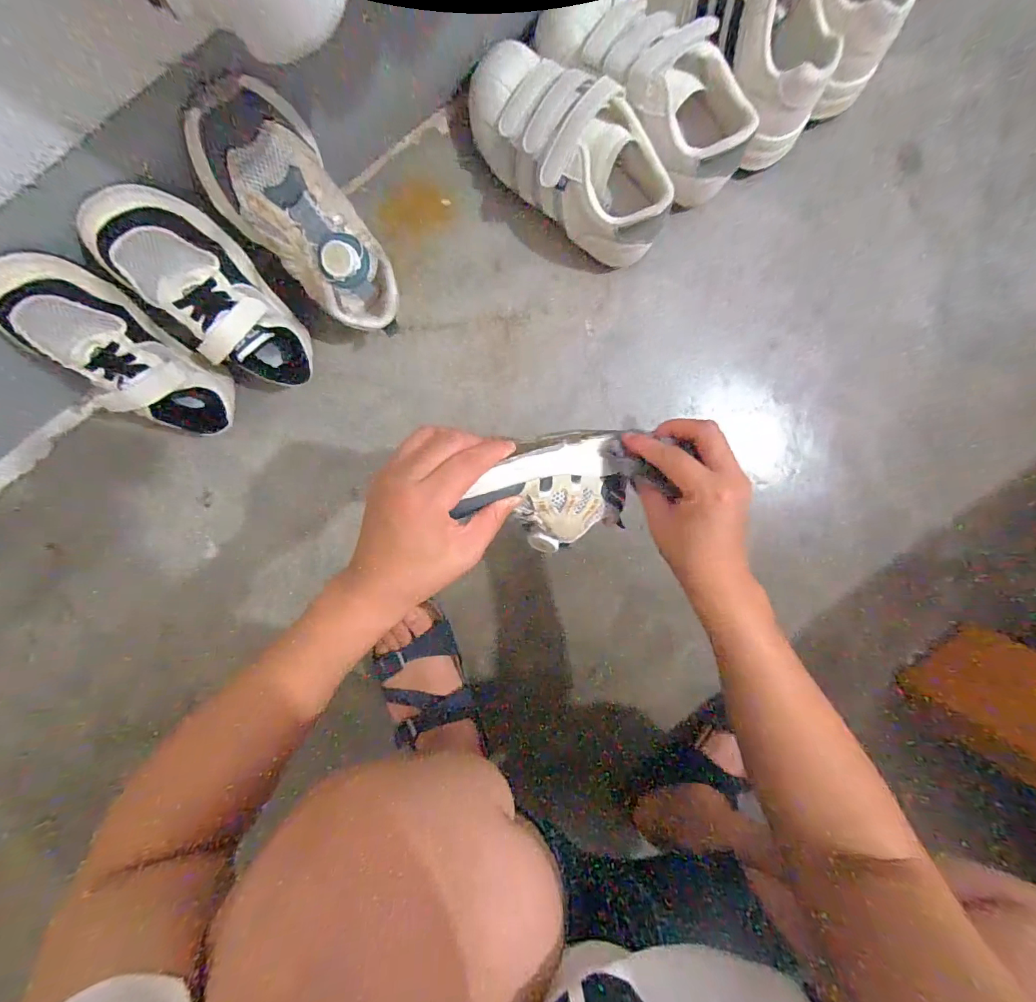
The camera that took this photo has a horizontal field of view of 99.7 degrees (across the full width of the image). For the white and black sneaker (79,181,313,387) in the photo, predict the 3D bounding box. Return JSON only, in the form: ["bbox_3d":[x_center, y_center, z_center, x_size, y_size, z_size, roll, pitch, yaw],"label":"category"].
[{"bbox_3d":[-0.256,-0.170,0.382,0.081,0.191,0.077,-38,56,2],"label":"white and black sneaker"}]

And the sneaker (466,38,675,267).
[{"bbox_3d":[0.047,-0.339,0.434,0.229,0.100,0.093,38,94,-7],"label":"sneaker"}]

